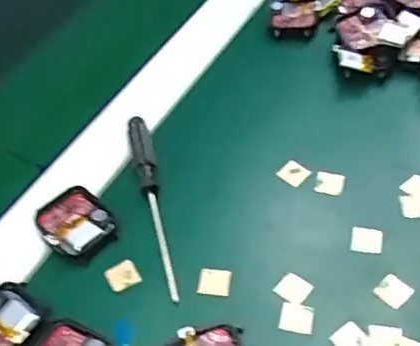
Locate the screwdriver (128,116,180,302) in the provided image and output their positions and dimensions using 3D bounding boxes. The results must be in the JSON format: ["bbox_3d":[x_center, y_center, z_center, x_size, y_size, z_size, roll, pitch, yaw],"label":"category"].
[{"bbox_3d":[-0.033,0.015,0.361,0.013,0.016,0.128,-14,50,-6],"label":"screwdriver"}]

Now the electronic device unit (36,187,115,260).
[{"bbox_3d":[-0.079,0.029,0.356,0.038,0.010,0.043,-35,55,-21],"label":"electronic device unit"}]

